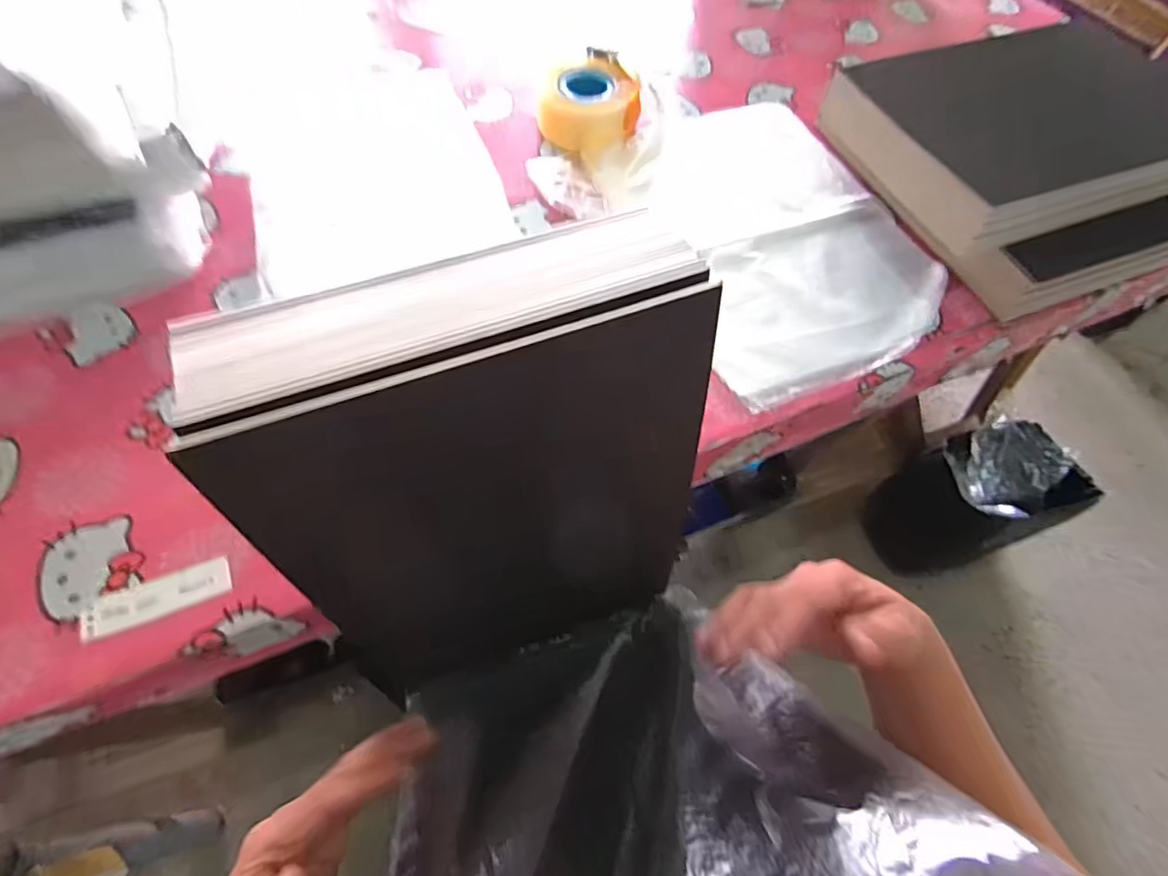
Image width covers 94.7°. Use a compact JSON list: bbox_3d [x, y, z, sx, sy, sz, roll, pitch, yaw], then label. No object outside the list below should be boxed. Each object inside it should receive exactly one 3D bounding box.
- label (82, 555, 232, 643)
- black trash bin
[{"bbox_3d":[-0.338,0.127,0.428,0.108,0.007,0.031,-20,70,-9],"label":"label"},{"bbox_3d":[0.870,0.166,1.281,0.297,0.432,0.236,-16,63,-11],"label":"black trash bin"}]

